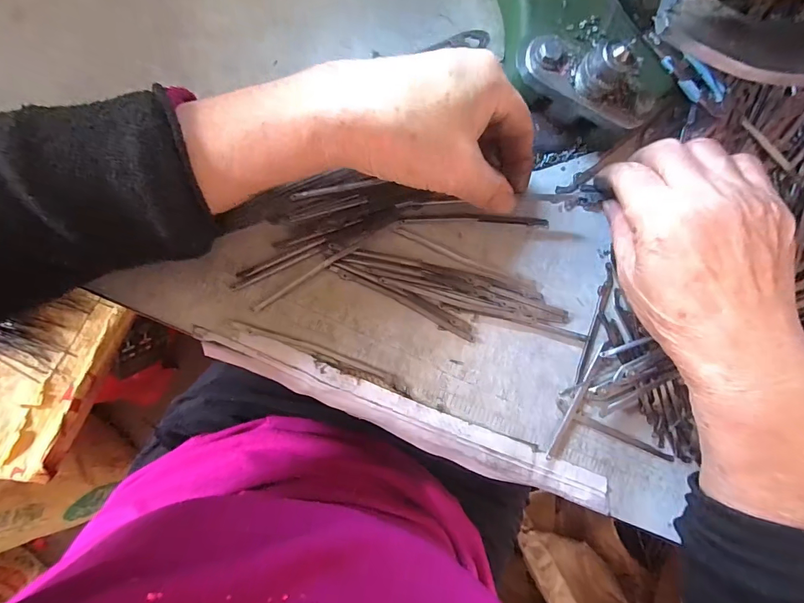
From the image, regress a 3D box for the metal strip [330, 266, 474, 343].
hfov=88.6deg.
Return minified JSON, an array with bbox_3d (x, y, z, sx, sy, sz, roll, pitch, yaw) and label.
[{"bbox_3d":[0.002,0.001,0.241,0.094,0.004,0.006,26,84,-8],"label":"metal strip"}]

